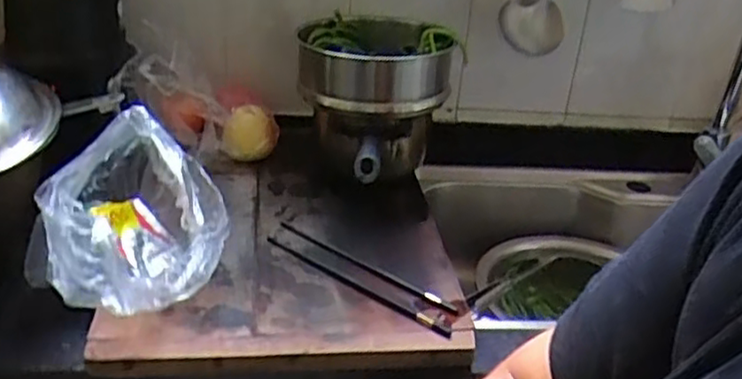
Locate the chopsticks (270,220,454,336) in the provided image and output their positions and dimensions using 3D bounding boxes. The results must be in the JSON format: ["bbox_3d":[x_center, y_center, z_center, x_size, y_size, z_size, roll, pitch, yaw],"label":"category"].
[{"bbox_3d":[-0.015,0.096,0.800,0.274,0.013,0.054,24,32,32],"label":"chopsticks"}]

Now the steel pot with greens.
[{"bbox_3d":[-0.005,-0.145,1.025,0.209,0.179,0.221,-5,29,-20],"label":"steel pot with greens"}]

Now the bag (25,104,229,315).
[{"bbox_3d":[-0.246,0.030,0.731,0.174,0.145,0.219,8,27,6],"label":"bag"}]

